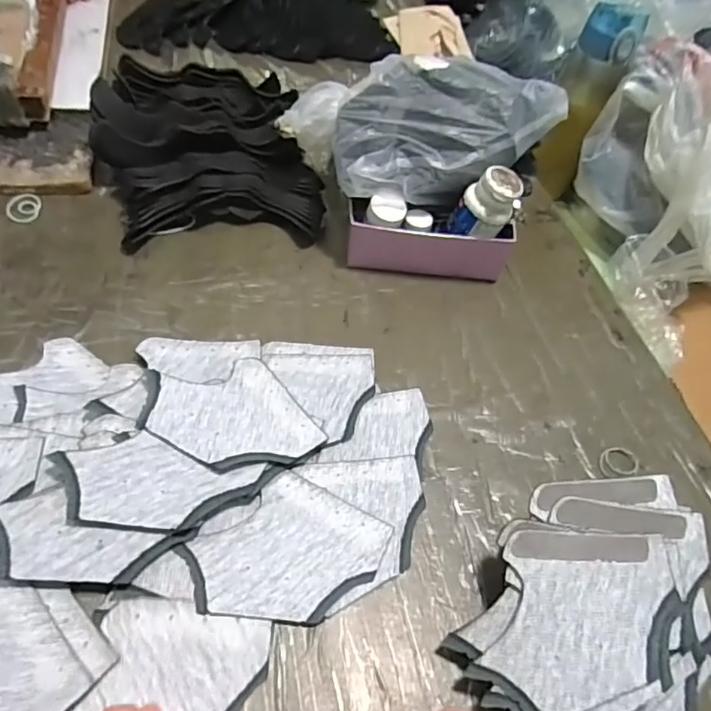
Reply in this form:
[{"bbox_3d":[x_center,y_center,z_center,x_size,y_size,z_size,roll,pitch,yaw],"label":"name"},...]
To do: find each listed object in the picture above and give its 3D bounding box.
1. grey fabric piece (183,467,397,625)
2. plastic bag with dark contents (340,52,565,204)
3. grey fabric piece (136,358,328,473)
[{"bbox_3d":[-0.047,0.137,0.404,0.129,0.011,0.096,-27,62,-28],"label":"grey fabric piece"},{"bbox_3d":[0.091,-0.221,0.555,0.216,0.090,0.114,4,52,-8],"label":"plastic bag with dark contents"},{"bbox_3d":[-0.100,0.047,0.454,0.127,0.006,0.101,-7,49,-22],"label":"grey fabric piece"}]

